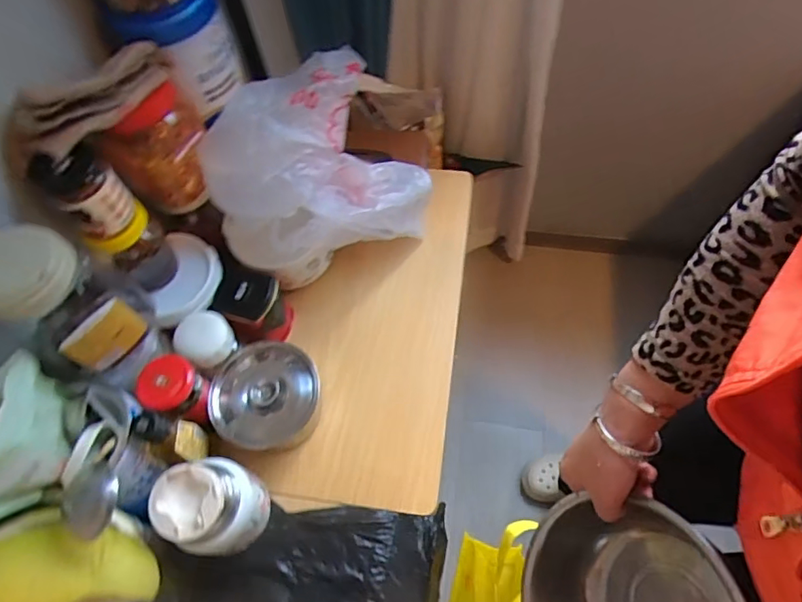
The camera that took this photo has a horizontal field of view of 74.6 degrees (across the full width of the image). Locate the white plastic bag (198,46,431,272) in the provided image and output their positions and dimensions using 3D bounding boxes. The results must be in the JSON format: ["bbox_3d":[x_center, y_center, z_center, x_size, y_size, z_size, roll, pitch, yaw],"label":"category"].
[{"bbox_3d":[-0.099,-0.164,0.660,0.275,0.201,0.149,-18,63,-5],"label":"white plastic bag"}]

